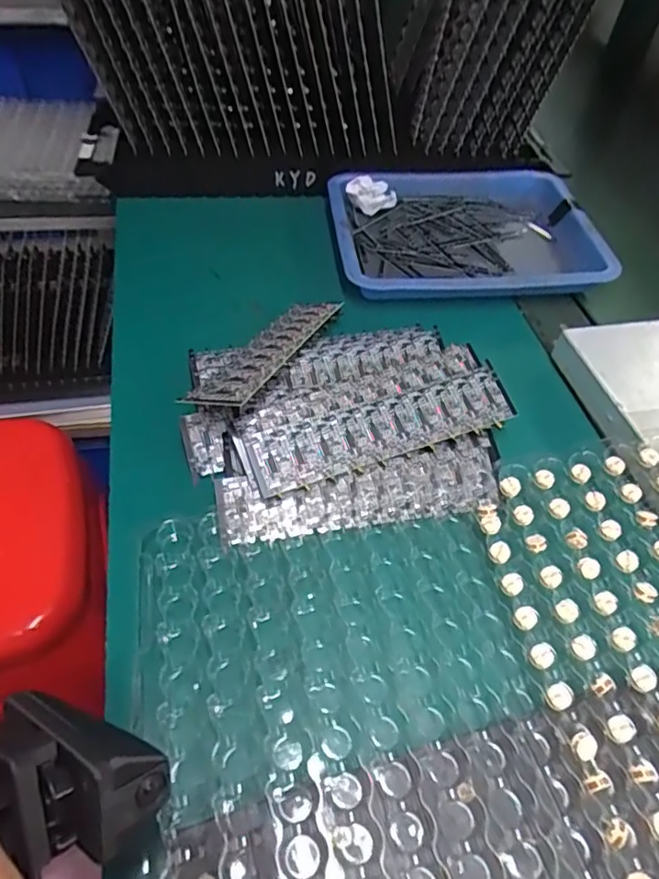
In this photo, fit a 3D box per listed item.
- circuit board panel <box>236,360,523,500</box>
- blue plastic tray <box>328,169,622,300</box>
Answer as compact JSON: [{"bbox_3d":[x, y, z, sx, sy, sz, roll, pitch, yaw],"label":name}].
[{"bbox_3d":[0.034,-0.007,0.353,0.164,0.004,0.039,-18,72,-17],"label":"circuit board panel"},{"bbox_3d":[0.112,-0.174,0.511,0.214,0.034,0.167,-2,50,-9],"label":"blue plastic tray"}]

